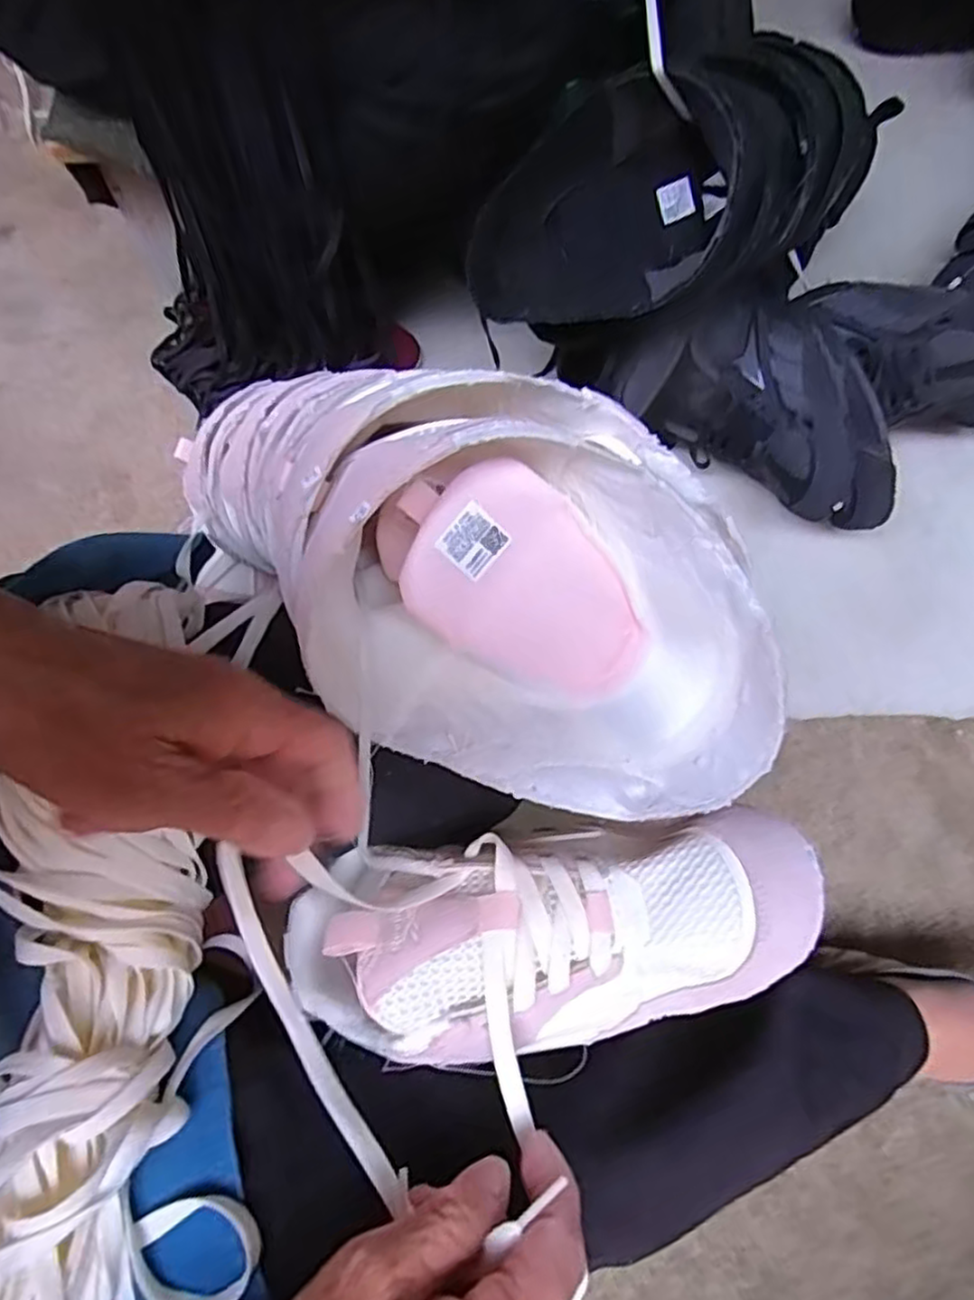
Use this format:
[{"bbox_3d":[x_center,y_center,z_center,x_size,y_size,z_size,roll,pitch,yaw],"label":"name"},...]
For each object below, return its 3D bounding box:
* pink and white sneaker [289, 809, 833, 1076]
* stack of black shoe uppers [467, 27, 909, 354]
[{"bbox_3d":[0.019,0.117,0.277,0.218,0.062,0.088,-12,76,7],"label":"pink and white sneaker"},{"bbox_3d":[0.146,-0.350,0.552,0.298,0.145,0.142,-25,71,-7],"label":"stack of black shoe uppers"}]

